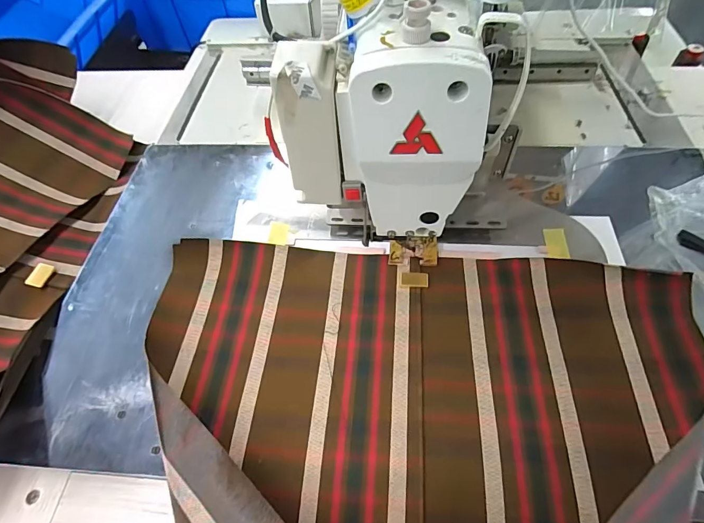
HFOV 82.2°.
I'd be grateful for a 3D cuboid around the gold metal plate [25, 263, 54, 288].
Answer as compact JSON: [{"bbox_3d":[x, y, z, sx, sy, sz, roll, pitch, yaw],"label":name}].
[{"bbox_3d":[-0.378,0.017,0.489,0.019,0.004,0.032,24,53,-20],"label":"gold metal plate"}]

